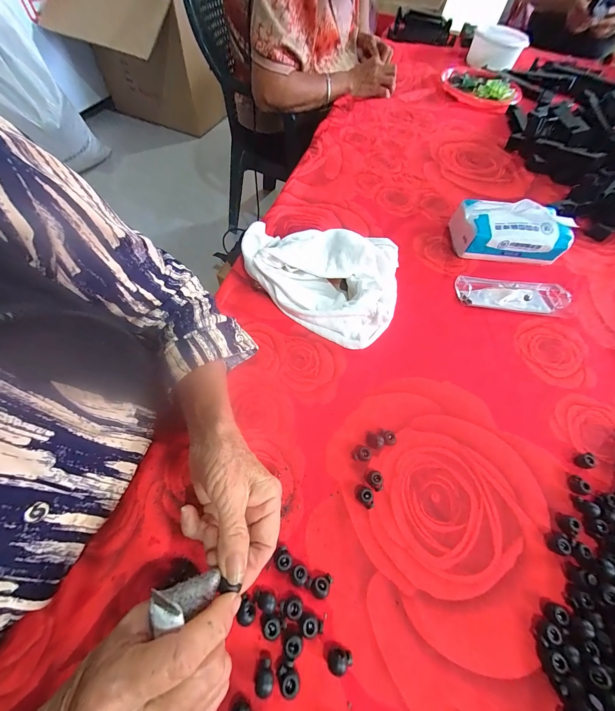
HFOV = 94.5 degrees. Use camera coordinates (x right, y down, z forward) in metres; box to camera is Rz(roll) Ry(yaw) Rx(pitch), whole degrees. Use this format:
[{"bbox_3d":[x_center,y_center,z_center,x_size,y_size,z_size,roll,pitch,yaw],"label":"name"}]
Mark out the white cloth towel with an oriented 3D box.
[{"bbox_3d":[0.002,-0.115,0.396,0.242,0.058,0.148,20,62,8],"label":"white cloth towel"}]

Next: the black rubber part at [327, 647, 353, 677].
[{"bbox_3d":[0.025,0.236,0.219,0.019,0.011,0.013,-3,61,-5],"label":"black rubber part"}]

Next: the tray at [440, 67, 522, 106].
[{"bbox_3d":[0.492,-0.770,0.815,0.226,0.030,0.174,32,64,14],"label":"tray"}]

